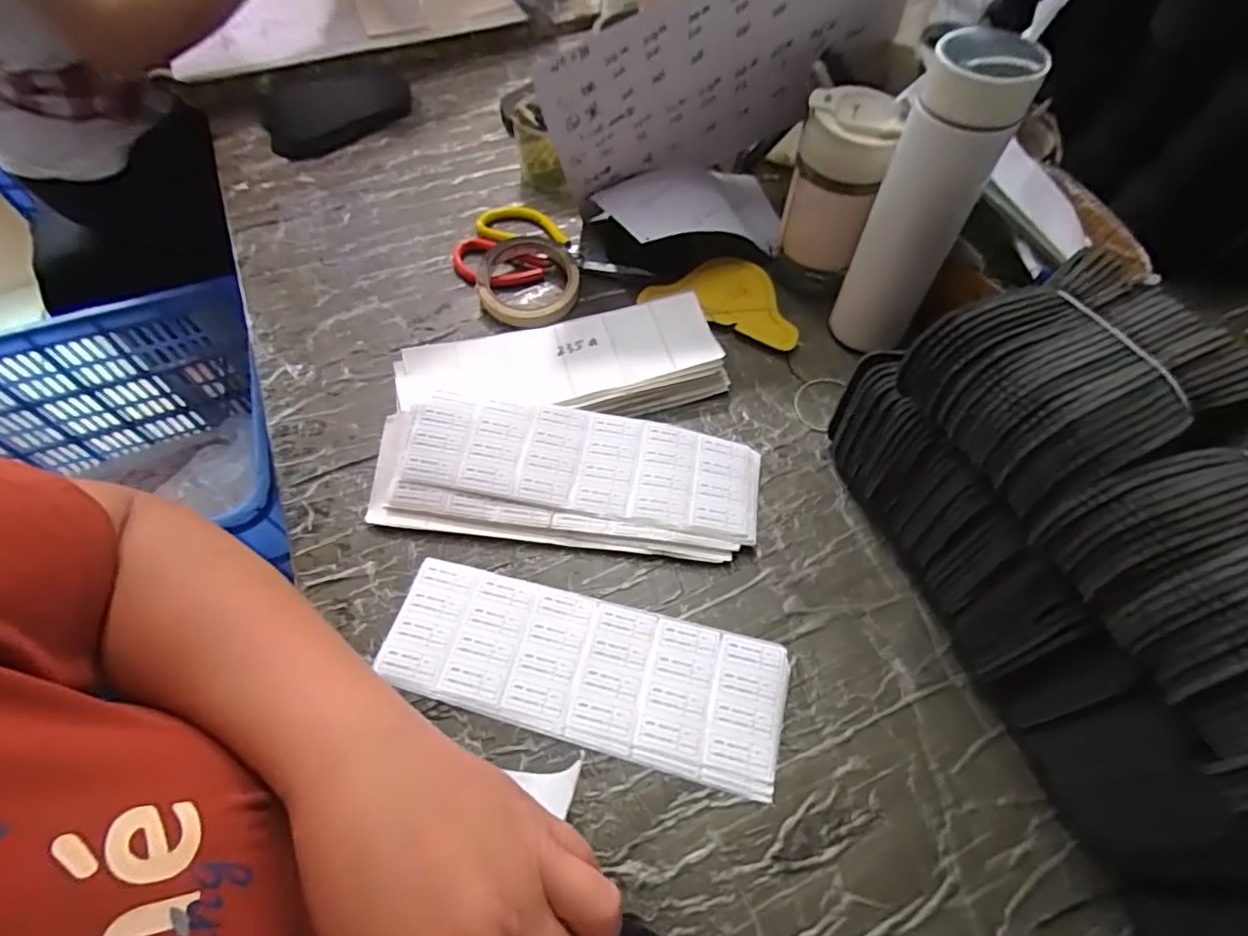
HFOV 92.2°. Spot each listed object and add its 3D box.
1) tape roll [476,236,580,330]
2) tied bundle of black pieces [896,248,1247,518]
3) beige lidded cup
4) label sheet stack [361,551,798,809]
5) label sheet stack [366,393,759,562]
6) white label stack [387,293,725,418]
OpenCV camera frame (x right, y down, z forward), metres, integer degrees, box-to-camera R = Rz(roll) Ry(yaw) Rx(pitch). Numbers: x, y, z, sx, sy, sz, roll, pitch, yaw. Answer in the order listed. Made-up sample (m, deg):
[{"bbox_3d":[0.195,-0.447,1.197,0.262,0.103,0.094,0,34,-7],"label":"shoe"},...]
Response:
[{"bbox_3d":[-0.090,-0.174,0.558,0.093,0.025,0.101,0,59,1],"label":"tape roll"},{"bbox_3d":[0.245,-0.045,0.330,0.126,0.065,0.120,-24,61,-13],"label":"tied bundle of black pieces"},{"bbox_3d":[0.179,-0.233,0.513,0.070,0.146,0.065,0,59,1],"label":"beige lidded cup"},{"bbox_3d":[-0.027,0.129,0.389,0.255,0.012,0.091,12,60,8],"label":"label sheet stack"},{"bbox_3d":[-0.042,0.002,0.449,0.278,0.040,0.104,5,59,4],"label":"label sheet stack"},{"bbox_3d":[-0.051,-0.086,0.498,0.257,0.030,0.095,-13,59,-7],"label":"white label stack"}]

